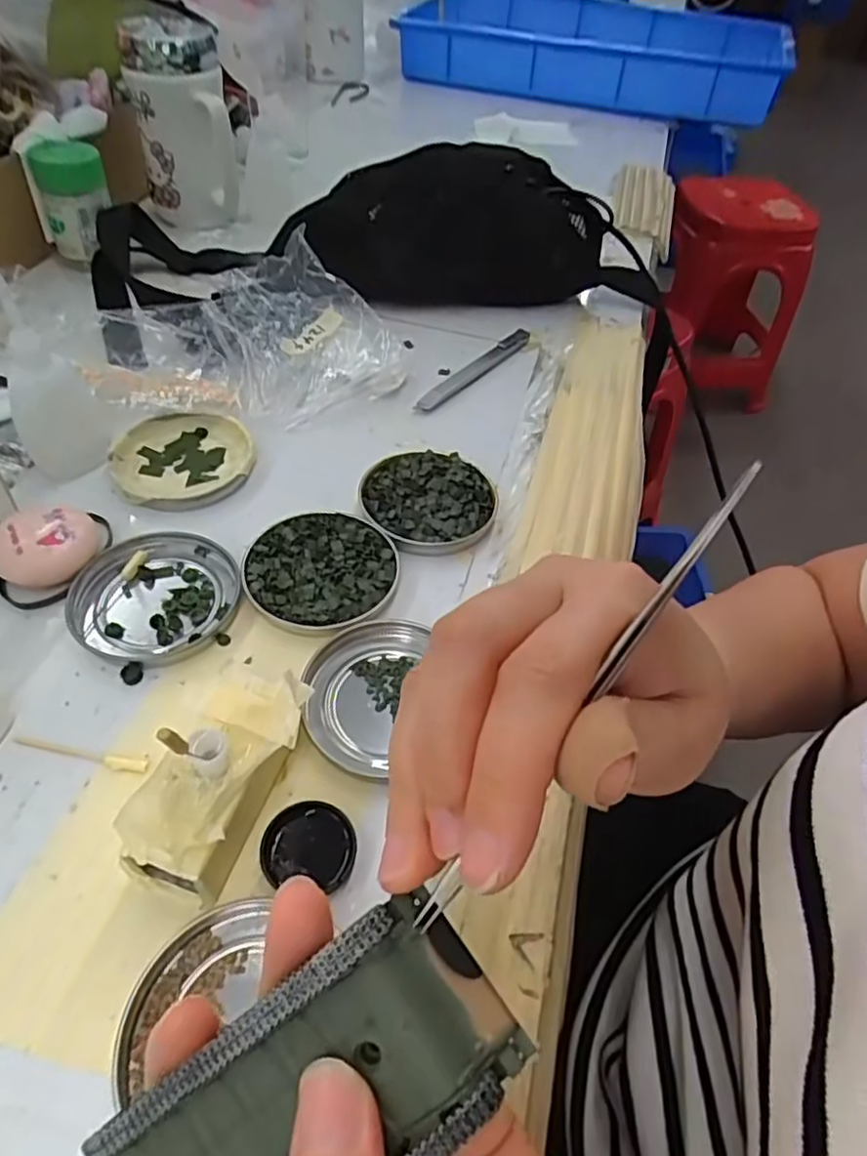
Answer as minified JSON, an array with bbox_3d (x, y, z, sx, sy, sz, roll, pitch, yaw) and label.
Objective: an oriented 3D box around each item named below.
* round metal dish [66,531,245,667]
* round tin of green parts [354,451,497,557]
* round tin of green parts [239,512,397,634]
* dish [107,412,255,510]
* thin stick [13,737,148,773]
[{"bbox_3d":[-0.138,0.008,0.330,0.073,0.010,0.076,3,50,-4],"label":"round metal dish"},{"bbox_3d":[-0.003,-0.046,0.384,0.077,0.011,0.074,3,50,-4],"label":"round tin of green parts"},{"bbox_3d":[-0.059,-0.004,0.346,0.075,0.009,0.078,3,50,-4],"label":"round tin of green parts"},{"bbox_3d":[-0.149,-0.071,0.396,0.079,0.013,0.073,3,50,-4],"label":"dish"},{"bbox_3d":[-0.149,0.074,0.278,0.059,0.004,0.007,11,50,3],"label":"thin stick"}]

